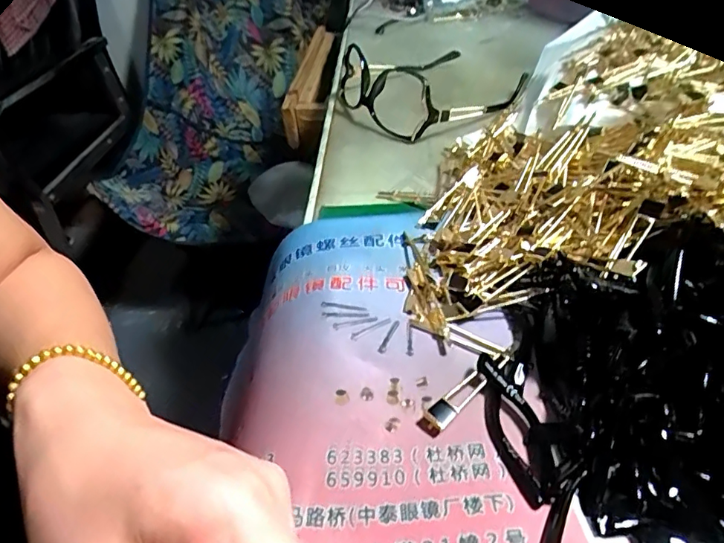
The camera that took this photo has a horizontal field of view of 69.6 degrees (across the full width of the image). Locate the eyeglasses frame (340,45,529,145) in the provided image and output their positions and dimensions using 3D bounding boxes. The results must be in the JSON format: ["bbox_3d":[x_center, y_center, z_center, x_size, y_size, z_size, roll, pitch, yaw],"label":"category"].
[{"bbox_3d":[0.057,-0.191,0.499,0.141,0.051,0.156,-34,49,-28],"label":"eyeglasses frame"}]

